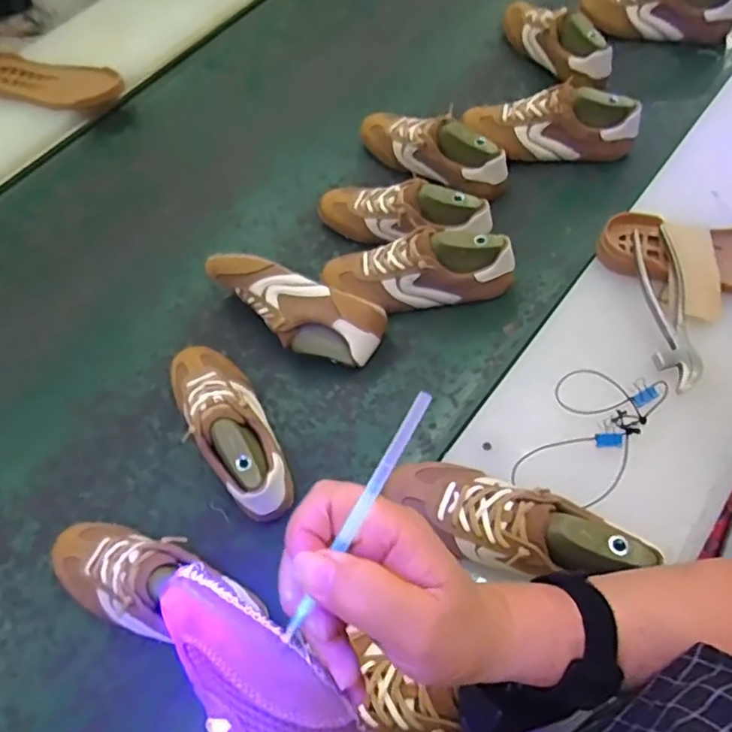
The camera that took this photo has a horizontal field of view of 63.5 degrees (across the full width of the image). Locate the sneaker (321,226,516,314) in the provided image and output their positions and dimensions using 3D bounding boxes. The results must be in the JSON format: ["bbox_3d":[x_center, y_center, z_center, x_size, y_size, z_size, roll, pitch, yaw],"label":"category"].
[{"bbox_3d":[0.065,-0.132,0.777,0.243,0.088,0.090,-7,60,0],"label":"sneaker"}]

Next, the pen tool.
[{"bbox_3d":[-0.004,0.066,0.259,0.007,0.005,0.123,30,88,19],"label":"pen tool"}]

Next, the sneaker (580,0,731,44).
[{"bbox_3d":[0.509,-0.623,1.019,0.248,0.092,0.076,13,62,11],"label":"sneaker"}]

